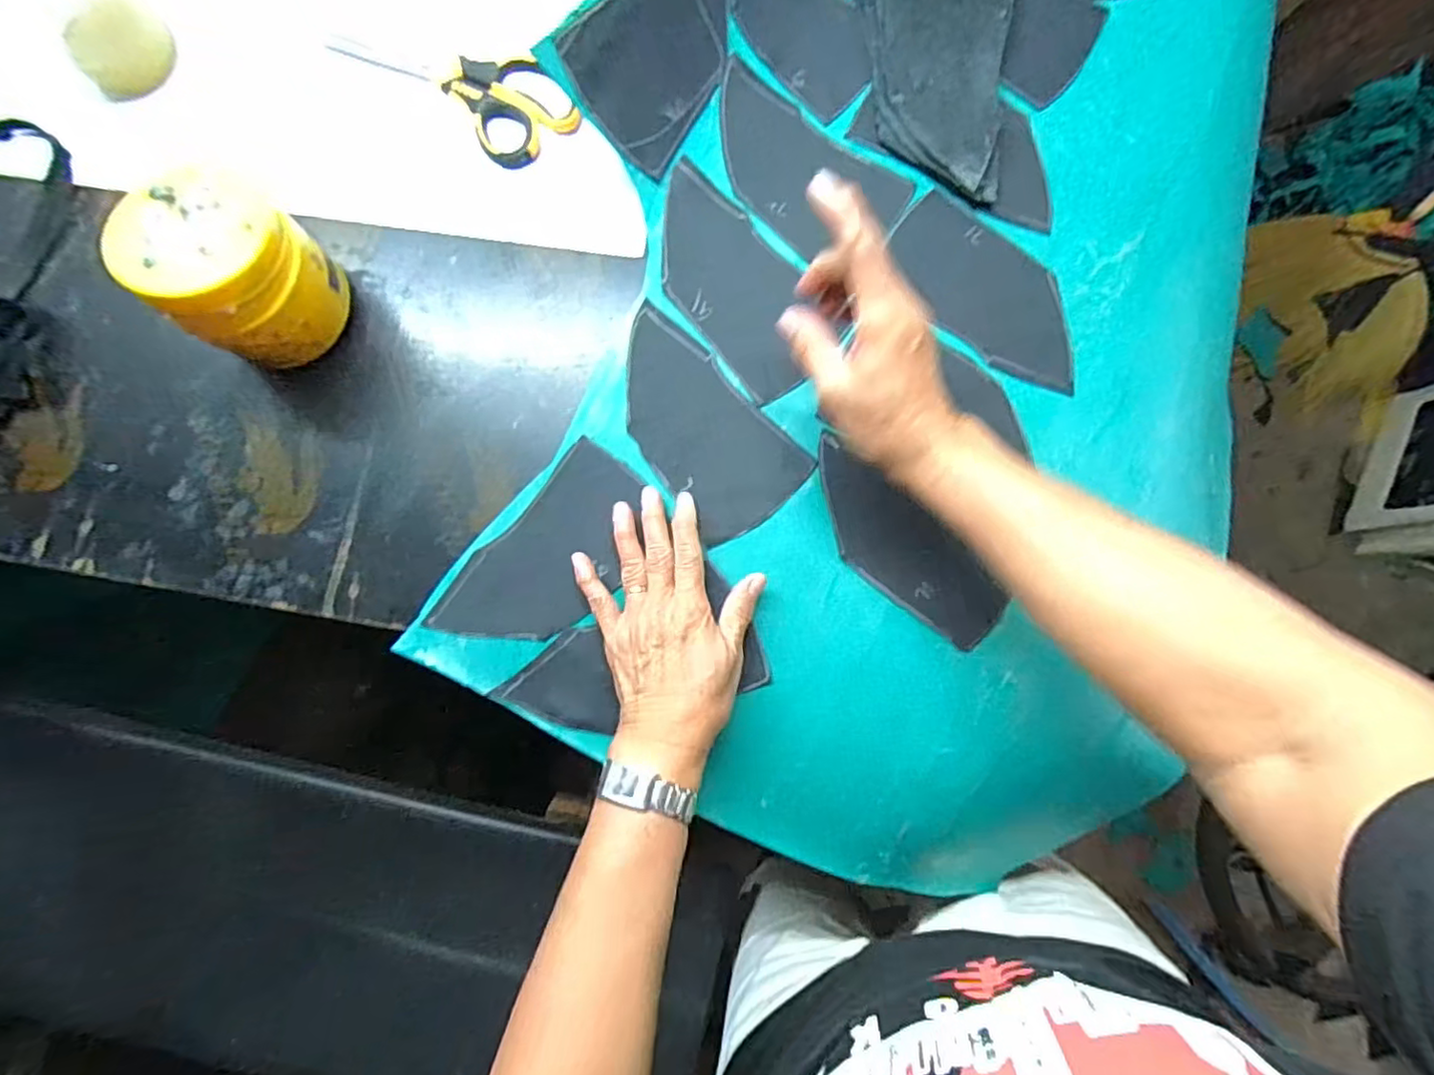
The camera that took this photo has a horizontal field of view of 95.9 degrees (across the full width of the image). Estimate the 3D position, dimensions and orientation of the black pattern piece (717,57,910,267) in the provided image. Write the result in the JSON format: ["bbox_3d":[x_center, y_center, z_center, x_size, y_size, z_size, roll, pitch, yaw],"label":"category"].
[{"bbox_3d":[0.055,-0.266,0.475,0.159,0.012,0.087,36,84,3],"label":"black pattern piece"}]

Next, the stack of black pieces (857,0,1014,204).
[{"bbox_3d":[0.159,-0.348,0.474,0.108,0.016,0.191,7,84,0],"label":"stack of black pieces"}]

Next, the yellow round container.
[{"bbox_3d":[-0.294,-0.167,0.405,0.084,0.110,0.093,-45,86,-5],"label":"yellow round container"}]

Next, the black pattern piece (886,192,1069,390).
[{"bbox_3d":[0.199,-0.176,0.469,0.162,0.006,0.077,41,92,4],"label":"black pattern piece"}]

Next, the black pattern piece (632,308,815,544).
[{"bbox_3d":[-0.016,-0.077,0.458,0.087,0.006,0.158,-45,86,-5],"label":"black pattern piece"}]

